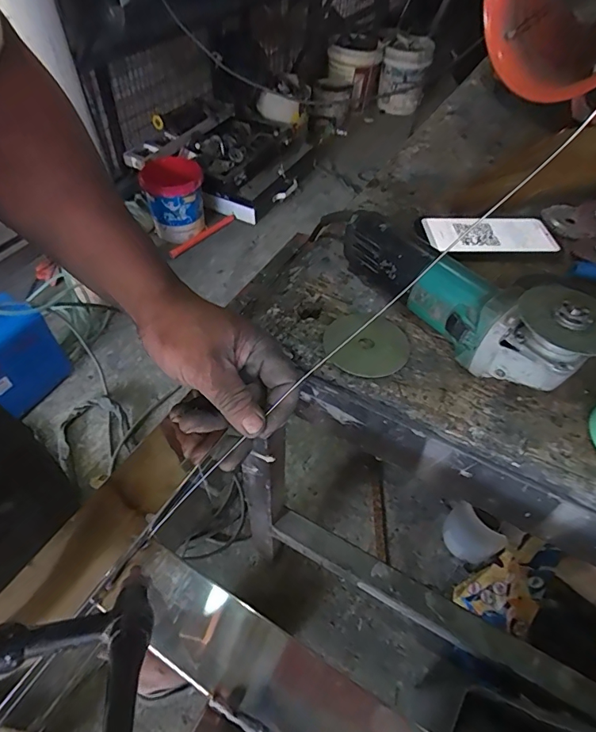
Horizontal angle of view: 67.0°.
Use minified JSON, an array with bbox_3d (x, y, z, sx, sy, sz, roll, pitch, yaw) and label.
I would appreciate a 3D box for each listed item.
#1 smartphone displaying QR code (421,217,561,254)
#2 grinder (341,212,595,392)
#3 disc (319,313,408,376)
[{"bbox_3d":[0.236,-0.165,0.559,0.147,0.014,0.071,-1,48,3],"label":"smartphone displaying QR code"},{"bbox_3d":[0.151,-0.074,0.430,0.070,0.100,0.261,-26,56,-22],"label":"grinder"},{"bbox_3d":[0.067,-0.022,0.448,0.082,0.005,0.084,2,45,-2],"label":"disc"}]

